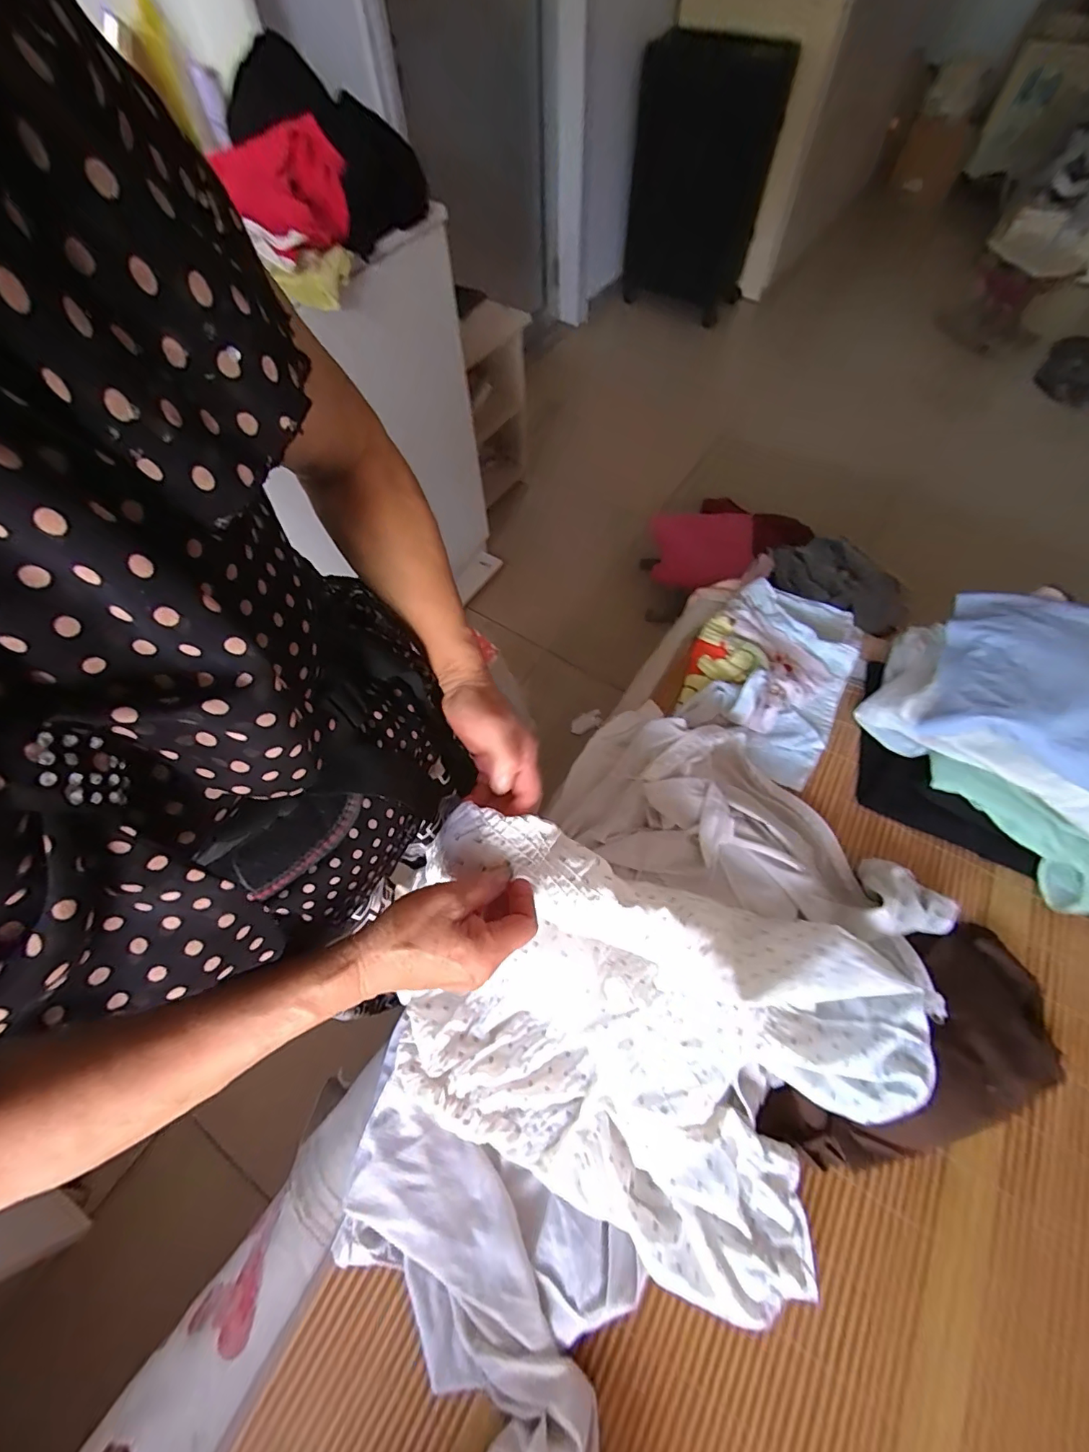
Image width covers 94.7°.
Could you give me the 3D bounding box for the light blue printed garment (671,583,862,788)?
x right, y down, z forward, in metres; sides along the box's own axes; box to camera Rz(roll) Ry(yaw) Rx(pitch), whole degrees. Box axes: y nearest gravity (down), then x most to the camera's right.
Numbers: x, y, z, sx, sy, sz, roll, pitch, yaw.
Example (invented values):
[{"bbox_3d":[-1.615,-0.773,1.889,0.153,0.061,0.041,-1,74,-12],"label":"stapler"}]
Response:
[{"bbox_3d":[0.321,-0.093,0.706,0.206,0.064,0.313,23,65,14],"label":"light blue printed garment"}]

